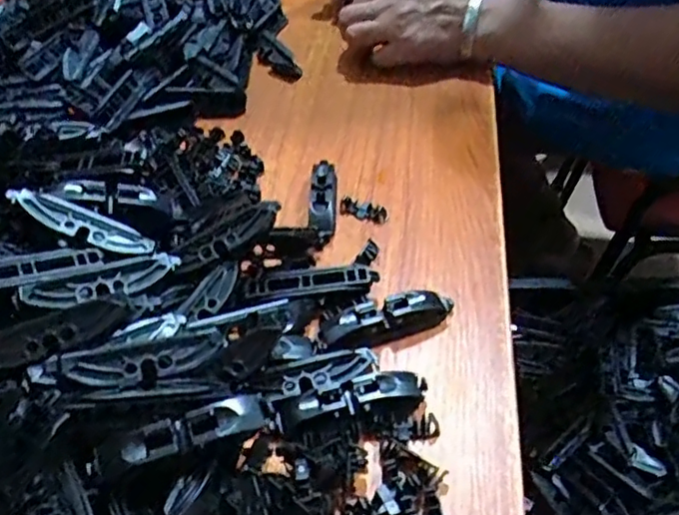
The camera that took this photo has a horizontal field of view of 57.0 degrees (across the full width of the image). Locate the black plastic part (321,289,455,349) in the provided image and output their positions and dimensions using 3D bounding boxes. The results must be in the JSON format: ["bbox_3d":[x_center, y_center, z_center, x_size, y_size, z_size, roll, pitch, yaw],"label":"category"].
[{"bbox_3d":[0.028,0.034,0.357,0.075,0.015,0.021,-16,45,-11],"label":"black plastic part"}]

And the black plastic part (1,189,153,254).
[{"bbox_3d":[-0.143,-0.019,0.347,0.078,0.006,0.017,23,44,-12],"label":"black plastic part"}]

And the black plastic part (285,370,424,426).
[{"bbox_3d":[0.009,0.074,0.318,0.069,0.014,0.018,-16,45,-11],"label":"black plastic part"}]

